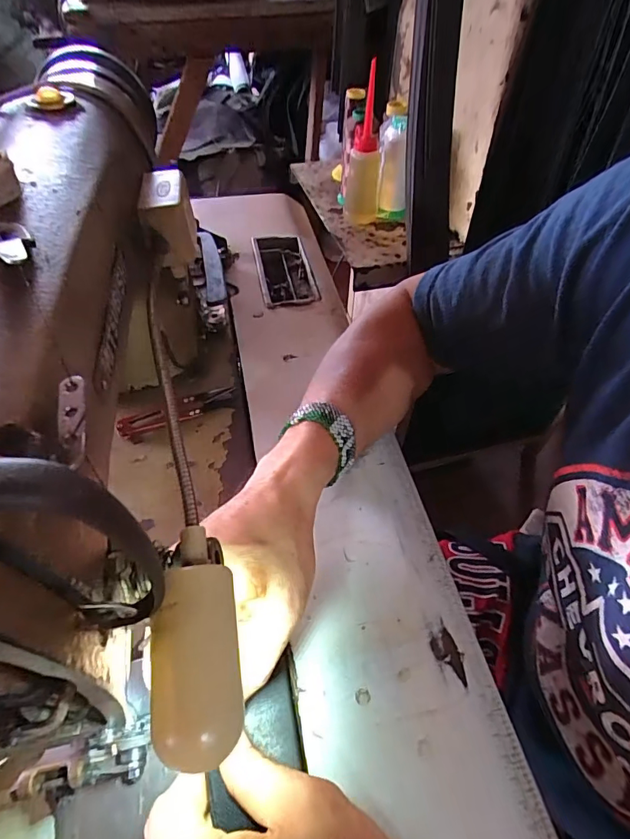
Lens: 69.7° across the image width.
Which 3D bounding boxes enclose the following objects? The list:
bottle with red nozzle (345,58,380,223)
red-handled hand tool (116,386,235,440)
[{"bbox_3d":[0.070,-0.361,0.624,0.055,0.180,0.045,9,51,5],"label":"bottle with red nozzle"},{"bbox_3d":[-0.118,-0.009,0.391,0.100,0.010,0.025,-20,54,-17],"label":"red-handled hand tool"}]

